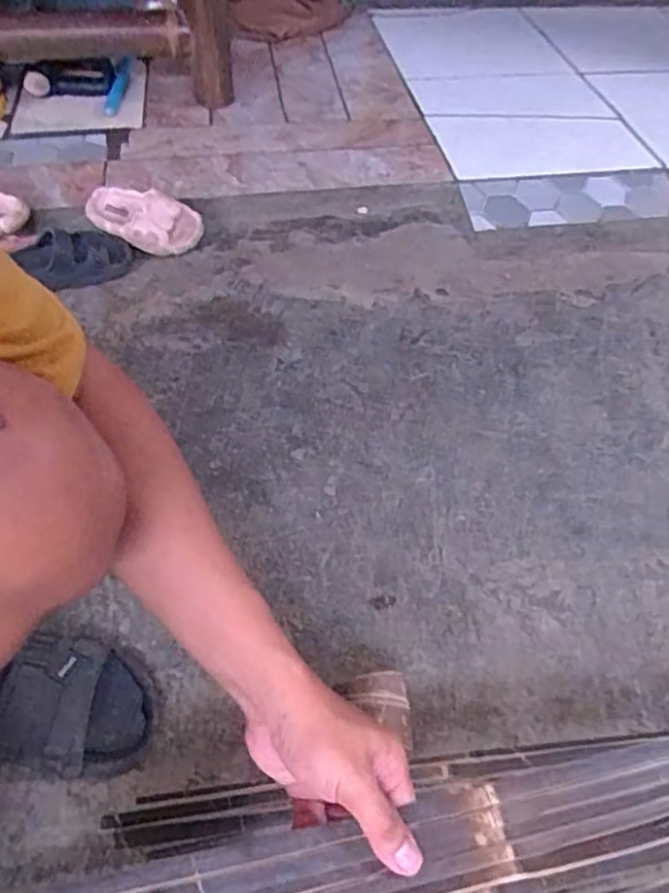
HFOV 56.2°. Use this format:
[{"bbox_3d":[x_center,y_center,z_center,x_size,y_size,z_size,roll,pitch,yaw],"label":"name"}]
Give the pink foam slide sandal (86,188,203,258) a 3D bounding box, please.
[{"bbox_3d":[-0.308,-0.358,1.010,0.178,0.069,0.087,10,52,4],"label":"pink foam slide sandal"}]

